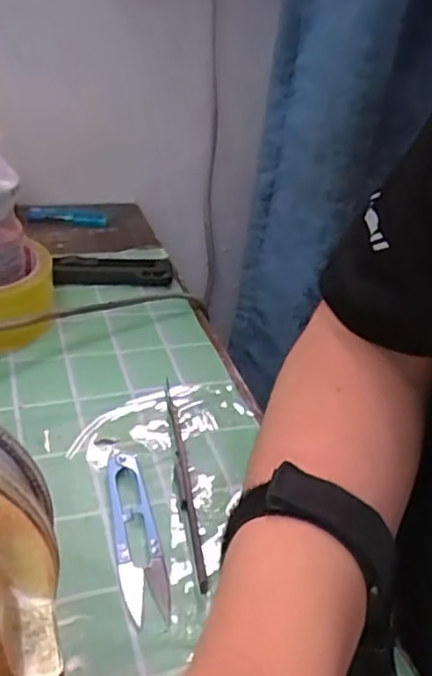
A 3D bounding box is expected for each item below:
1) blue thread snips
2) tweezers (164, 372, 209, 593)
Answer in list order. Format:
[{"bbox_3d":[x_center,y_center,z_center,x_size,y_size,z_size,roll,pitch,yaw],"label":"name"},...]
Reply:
[{"bbox_3d":[-0.043,0.104,0.332,0.023,0.009,0.102,-3,36,-17],"label":"blue thread snips"},{"bbox_3d":[-0.020,0.078,0.370,0.006,0.009,0.158,0,35,-12],"label":"tweezers"}]

